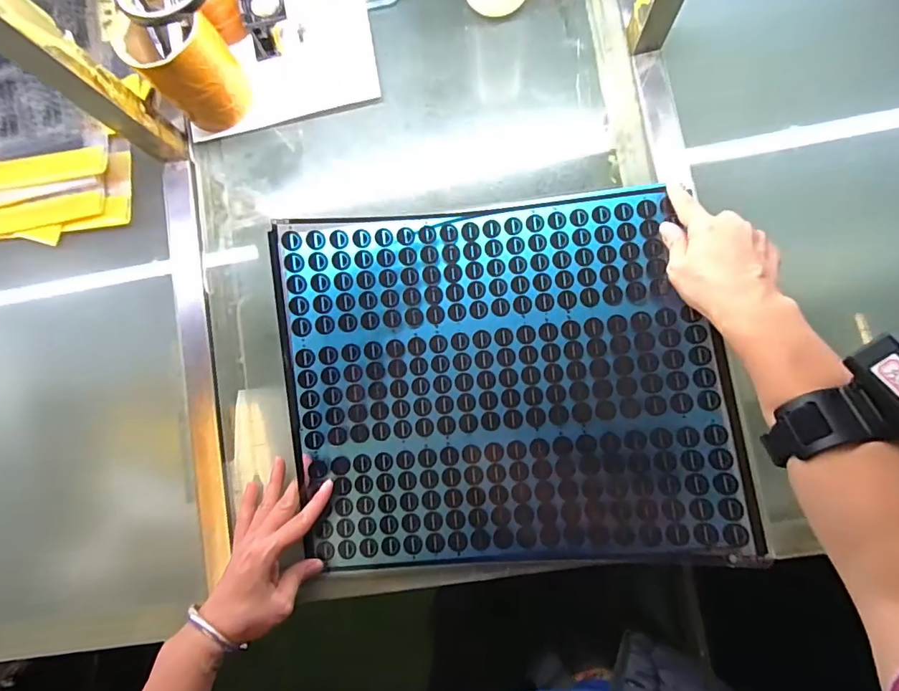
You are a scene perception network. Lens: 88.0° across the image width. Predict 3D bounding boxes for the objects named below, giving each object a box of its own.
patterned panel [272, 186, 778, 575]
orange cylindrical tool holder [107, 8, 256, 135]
[{"bbox_3d":[0.047,0.032,0.432,0.383,0.054,0.333,-6,86,5],"label":"patterned panel"},{"bbox_3d":[-0.255,-0.276,0.460,0.079,0.098,0.074,0,84,5],"label":"orange cylindrical tool holder"}]

